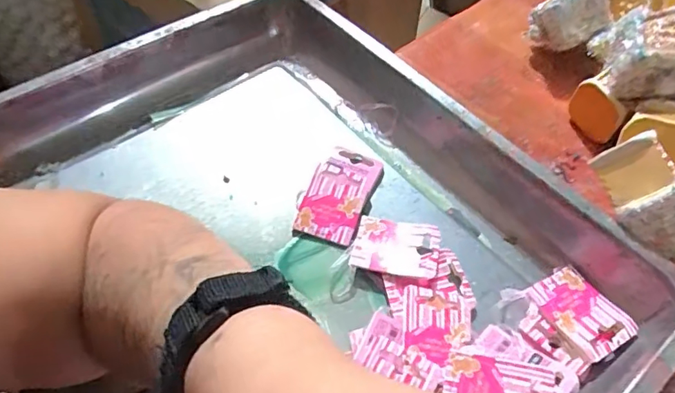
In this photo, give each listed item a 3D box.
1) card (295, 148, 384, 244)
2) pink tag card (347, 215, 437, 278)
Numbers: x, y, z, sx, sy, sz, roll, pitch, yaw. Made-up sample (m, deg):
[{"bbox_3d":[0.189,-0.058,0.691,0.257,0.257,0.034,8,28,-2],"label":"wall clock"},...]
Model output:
[{"bbox_3d":[0.002,-0.005,0.403,0.045,0.012,0.088,17,55,10],"label":"card"},{"bbox_3d":[0.042,0.035,0.372,0.059,0.004,0.047,8,51,9],"label":"pink tag card"}]

